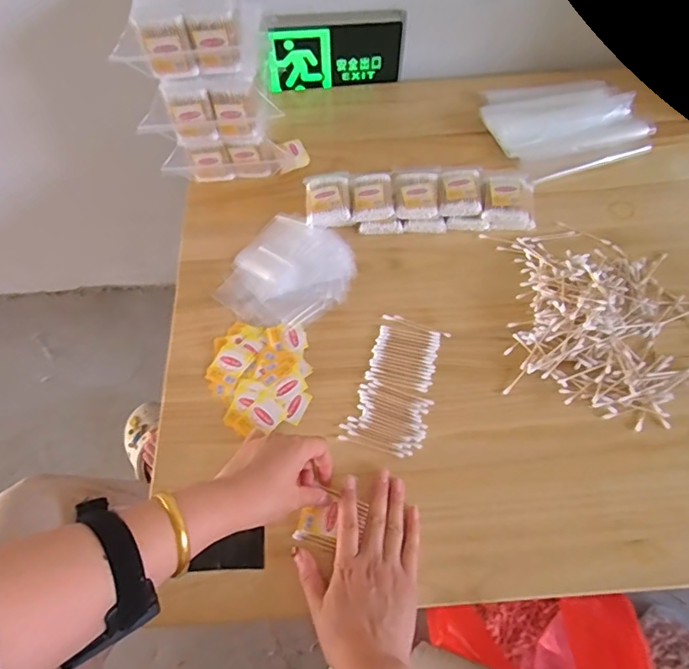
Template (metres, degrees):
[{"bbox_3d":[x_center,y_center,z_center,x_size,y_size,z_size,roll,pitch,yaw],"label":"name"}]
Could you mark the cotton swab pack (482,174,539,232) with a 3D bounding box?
[{"bbox_3d":[0.219,-0.177,0.667,0.071,0.034,0.081,3,62,6],"label":"cotton swab pack"}]

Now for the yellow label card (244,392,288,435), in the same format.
[{"bbox_3d":[-0.087,0.087,0.553,0.038,0.004,0.035,38,70,22],"label":"yellow label card"}]

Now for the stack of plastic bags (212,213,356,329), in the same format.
[{"bbox_3d":[-0.070,-0.077,0.635,0.147,0.015,0.155,26,66,17],"label":"stack of plastic bags"}]

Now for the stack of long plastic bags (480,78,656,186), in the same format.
[{"bbox_3d":[0.321,-0.322,0.753,0.205,0.035,0.200,-19,62,-7],"label":"stack of long plastic bags"}]

